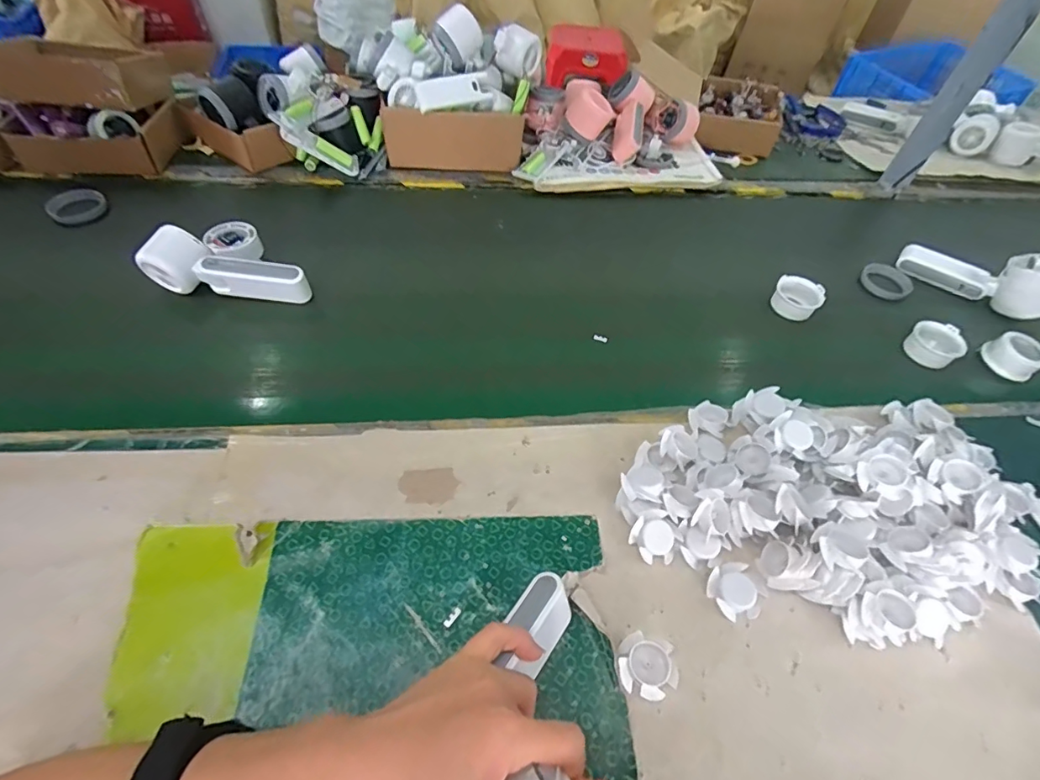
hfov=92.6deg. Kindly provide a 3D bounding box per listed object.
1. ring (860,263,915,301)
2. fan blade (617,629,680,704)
[{"bbox_3d":[0.478,-0.141,0.648,0.060,0.012,0.059,3,52,-3],"label":"ring"},{"bbox_3d":[0.087,0.189,0.340,0.040,0.012,0.036,19,53,9],"label":"fan blade"}]

